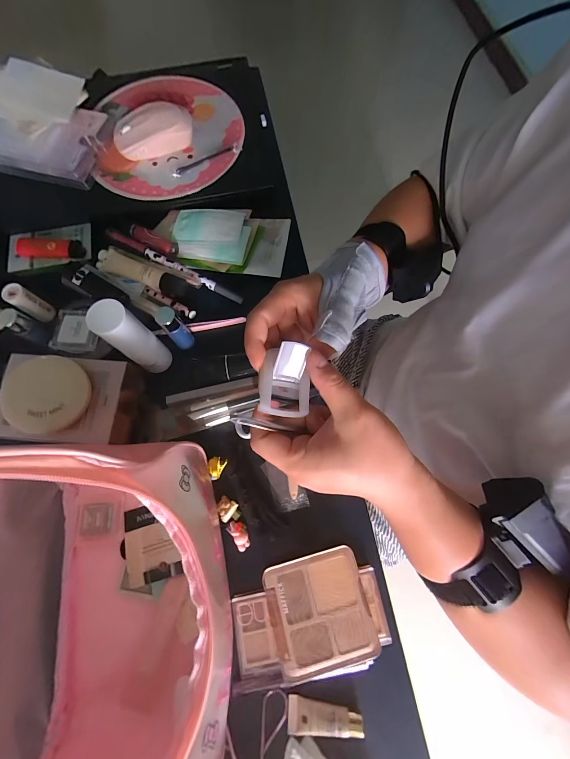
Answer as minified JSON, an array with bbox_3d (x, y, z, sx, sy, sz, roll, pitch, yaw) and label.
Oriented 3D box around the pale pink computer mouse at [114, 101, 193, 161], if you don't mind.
[{"bbox_3d":[-0.166,-0.314,0.372,0.095,0.034,0.053,-15,74,-4],"label":"pale pink computer mouse"}]

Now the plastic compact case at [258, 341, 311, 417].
[{"bbox_3d":[0.000,0.001,0.214,0.036,0.024,0.048,1,73,1],"label":"plastic compact case"}]

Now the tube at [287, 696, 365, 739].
[{"bbox_3d":[0.031,0.270,0.233,0.057,0.014,0.020,-1,73,1],"label":"tube"}]

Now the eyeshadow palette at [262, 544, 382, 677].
[{"bbox_3d":[0.030,0.191,0.246,0.077,0.014,0.079,-15,74,-3],"label":"eyeshadow palette"}]

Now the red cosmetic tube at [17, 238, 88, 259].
[{"bbox_3d":[-0.283,-0.160,0.354,0.074,0.016,0.024,4,74,2],"label":"red cosmetic tube"}]

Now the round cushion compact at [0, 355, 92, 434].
[{"bbox_3d":[-0.225,0.012,0.276,0.074,0.015,0.070,0,73,1],"label":"round cushion compact"}]

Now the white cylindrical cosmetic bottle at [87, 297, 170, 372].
[{"bbox_3d":[-0.142,-0.037,0.278,0.031,0.092,0.029,-43,77,-11],"label":"white cylindrical cosmetic bottle"}]

